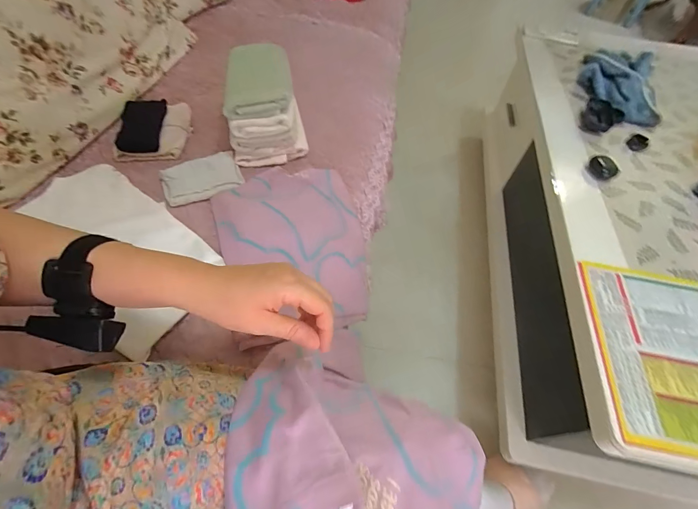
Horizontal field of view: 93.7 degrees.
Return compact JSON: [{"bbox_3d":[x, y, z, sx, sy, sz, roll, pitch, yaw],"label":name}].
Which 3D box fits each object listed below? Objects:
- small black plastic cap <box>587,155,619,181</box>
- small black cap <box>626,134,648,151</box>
[{"bbox_3d":[0.515,-0.174,0.667,0.051,0.023,0.053,2,56,-2],"label":"small black plastic cap"},{"bbox_3d":[0.633,-0.244,0.717,0.031,0.022,0.034,2,56,-2],"label":"small black cap"}]

